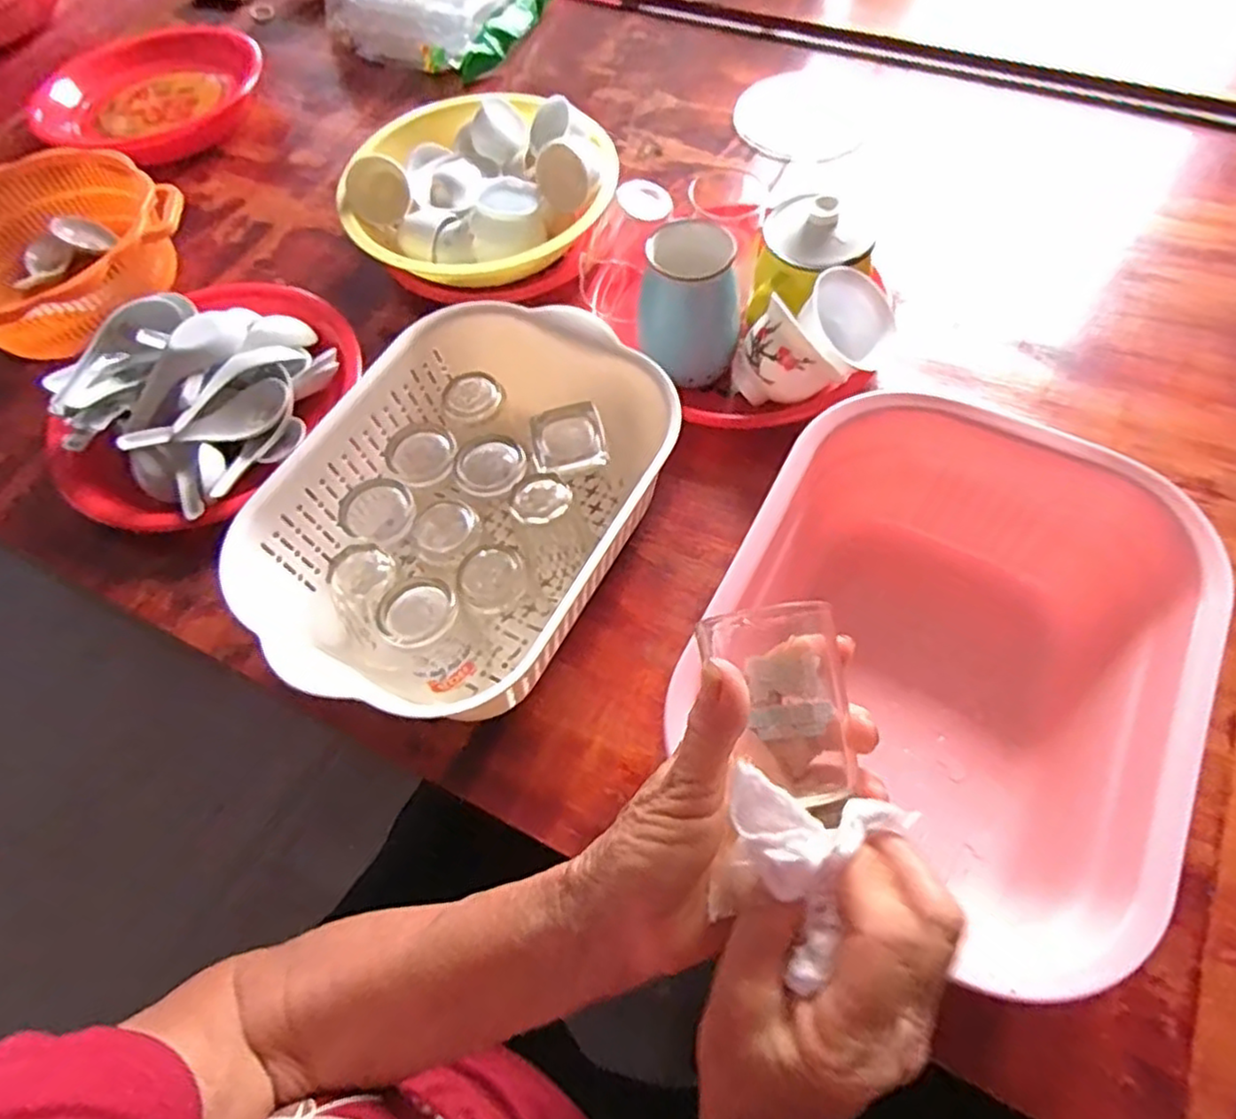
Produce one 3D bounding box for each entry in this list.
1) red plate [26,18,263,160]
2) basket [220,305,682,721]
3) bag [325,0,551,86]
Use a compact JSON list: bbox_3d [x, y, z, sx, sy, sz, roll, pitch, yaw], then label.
[{"bbox_3d":[-0.567,-0.574,0.866,0.267,0.036,0.272,-2,62,3],"label":"red plate"},{"bbox_3d":[-0.099,-0.031,0.499,0.221,0.103,0.299,27,67,17],"label":"basket"},{"bbox_3d":[-0.222,-0.699,0.877,0.222,0.069,0.211,25,66,16],"label":"bag"}]

